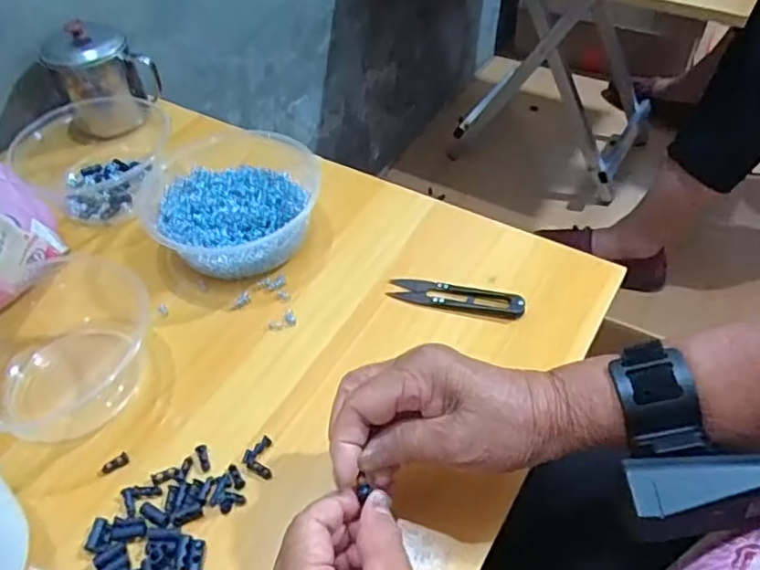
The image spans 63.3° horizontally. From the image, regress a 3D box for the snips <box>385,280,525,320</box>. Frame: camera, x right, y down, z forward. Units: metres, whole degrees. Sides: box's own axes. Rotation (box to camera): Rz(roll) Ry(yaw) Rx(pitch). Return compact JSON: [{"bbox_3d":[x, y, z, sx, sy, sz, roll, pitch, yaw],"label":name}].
[{"bbox_3d":[0.058,0.008,0.471,0.101,0.010,0.021,9,50,11],"label":"snips"}]

